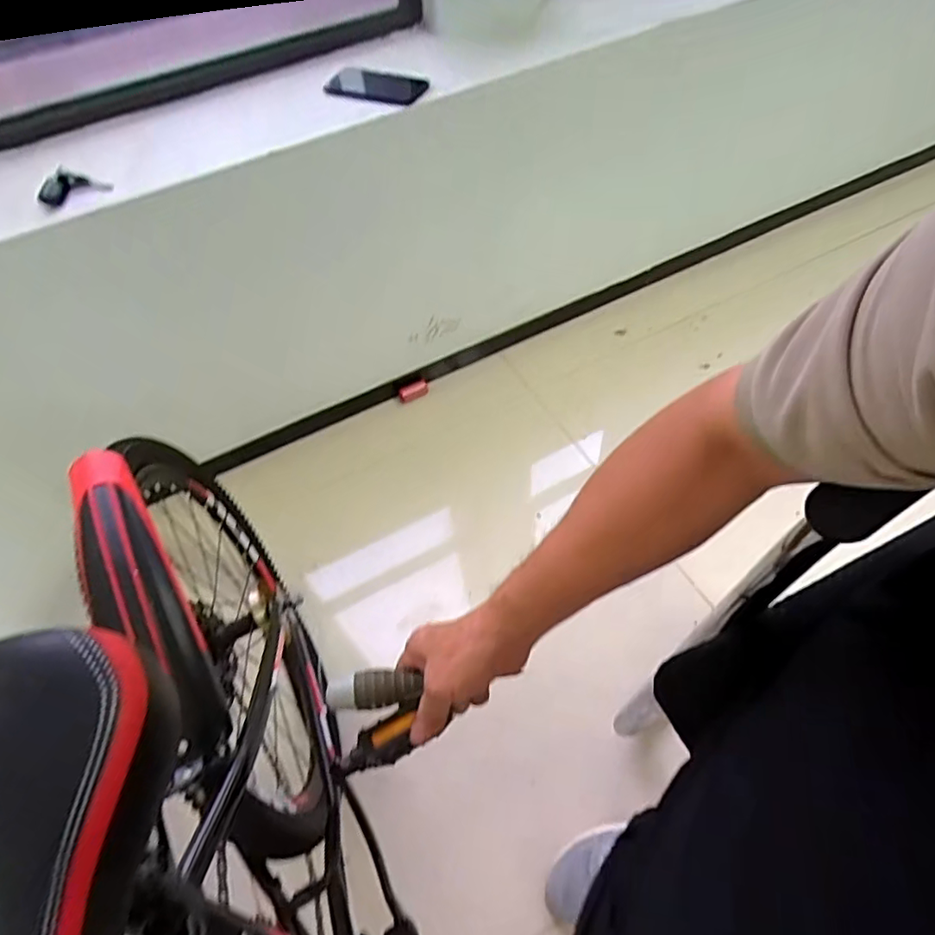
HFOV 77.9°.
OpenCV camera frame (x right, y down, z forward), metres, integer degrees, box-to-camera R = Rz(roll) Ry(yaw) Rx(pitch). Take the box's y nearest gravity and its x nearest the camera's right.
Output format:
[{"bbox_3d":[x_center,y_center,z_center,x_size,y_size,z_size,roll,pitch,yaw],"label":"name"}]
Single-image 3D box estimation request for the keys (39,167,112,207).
[{"bbox_3d":[-0.533,-0.380,0.778,0.086,0.031,0.044,-30,58,-15],"label":"keys"}]

